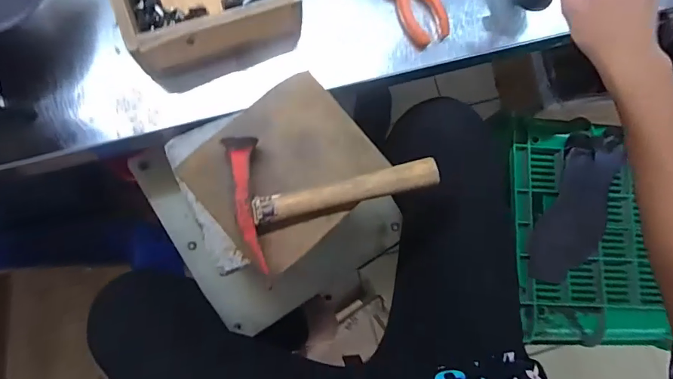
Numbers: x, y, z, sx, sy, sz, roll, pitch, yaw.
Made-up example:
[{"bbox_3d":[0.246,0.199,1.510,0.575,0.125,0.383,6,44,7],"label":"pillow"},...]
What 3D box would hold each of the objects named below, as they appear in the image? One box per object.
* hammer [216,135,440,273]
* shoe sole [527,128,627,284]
[{"bbox_3d":[0.003,-0.007,0.419,0.202,0.028,0.120,-13,83,-6],"label":"hammer"},{"bbox_3d":[0.410,0.029,0.723,0.105,0.022,0.268,21,93,-1],"label":"shoe sole"}]

